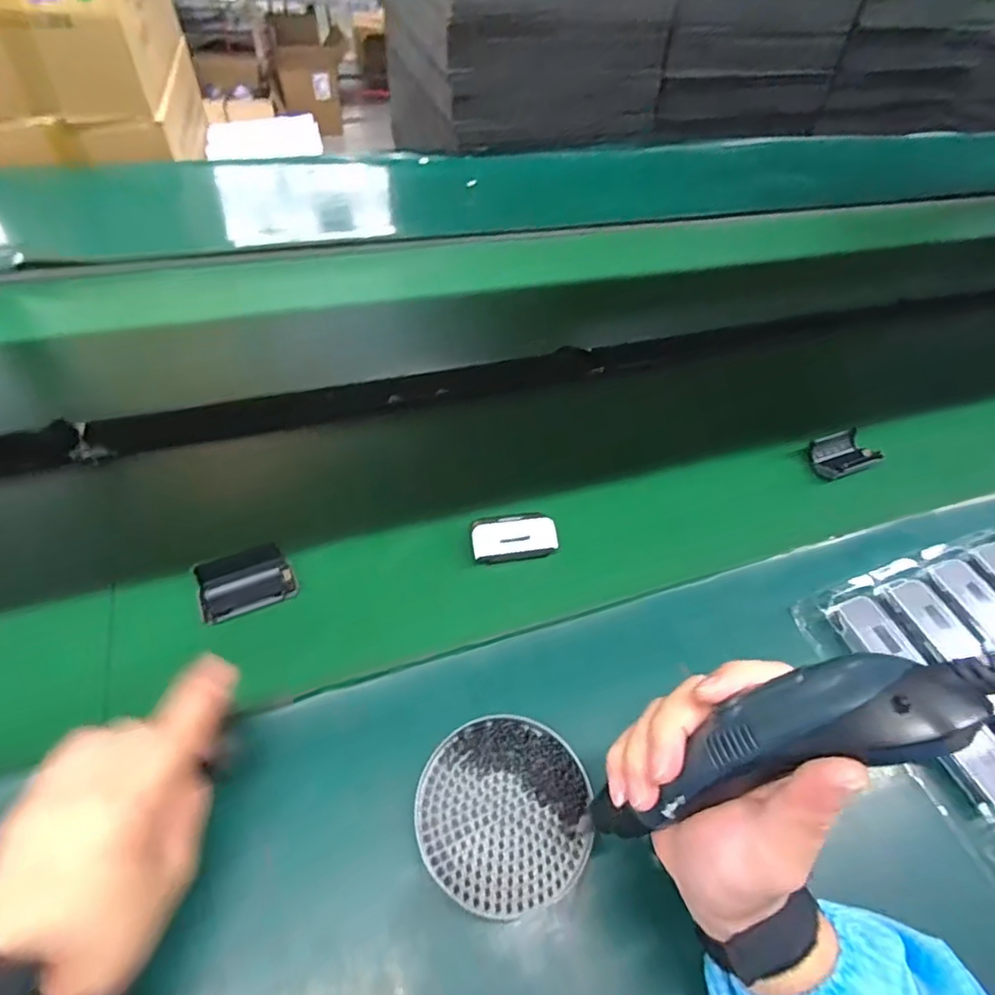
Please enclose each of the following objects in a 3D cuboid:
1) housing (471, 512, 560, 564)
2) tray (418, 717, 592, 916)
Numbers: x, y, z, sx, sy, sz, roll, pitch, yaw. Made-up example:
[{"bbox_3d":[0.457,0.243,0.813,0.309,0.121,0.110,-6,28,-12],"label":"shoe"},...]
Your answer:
[{"bbox_3d":[0.015,0.038,0.516,0.075,0.019,0.042,-7,71,-9],"label":"housing"},{"bbox_3d":[0.005,0.204,0.374,0.109,0.011,0.110,-3,51,-9],"label":"tray"}]

